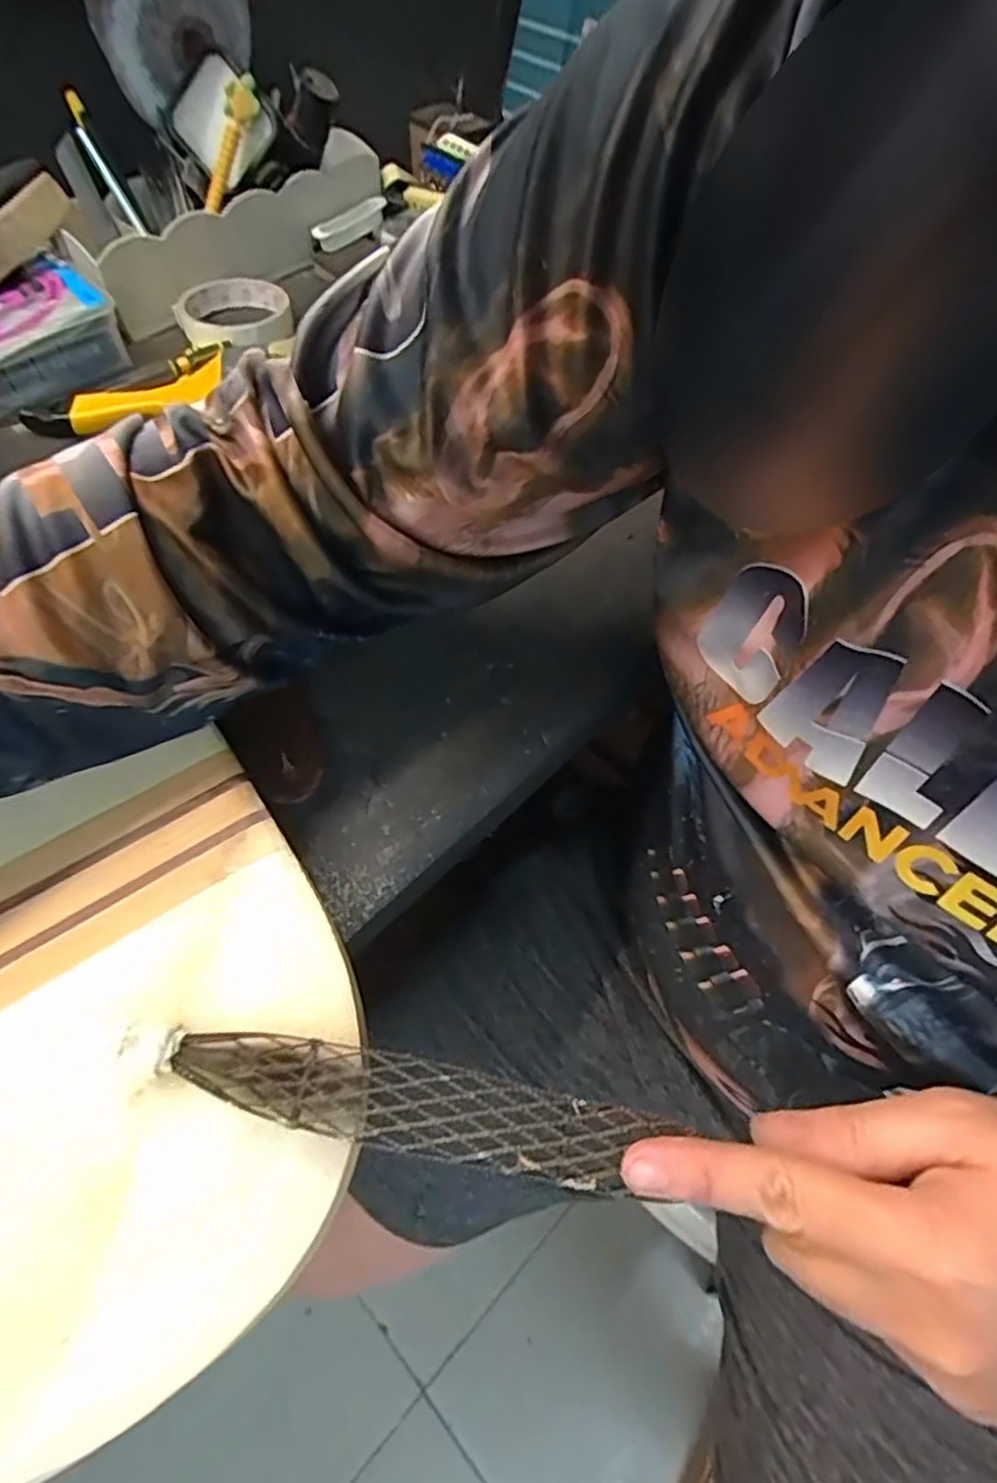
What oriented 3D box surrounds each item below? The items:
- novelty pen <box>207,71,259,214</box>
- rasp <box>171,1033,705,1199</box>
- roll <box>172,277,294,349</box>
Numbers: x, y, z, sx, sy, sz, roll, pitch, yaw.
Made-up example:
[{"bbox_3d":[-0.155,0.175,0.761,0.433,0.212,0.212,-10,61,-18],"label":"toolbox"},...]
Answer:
[{"bbox_3d":[-0.204,-0.452,0.501,0.012,0.019,0.096,26,101,15],"label":"novelty pen"},{"bbox_3d":[-0.028,0.127,0.231,0.161,0.010,0.028,13,59,-2],"label":"rasp"},{"bbox_3d":[-0.205,-0.331,0.518,0.083,0.022,0.093,-20,61,-13],"label":"roll"}]

